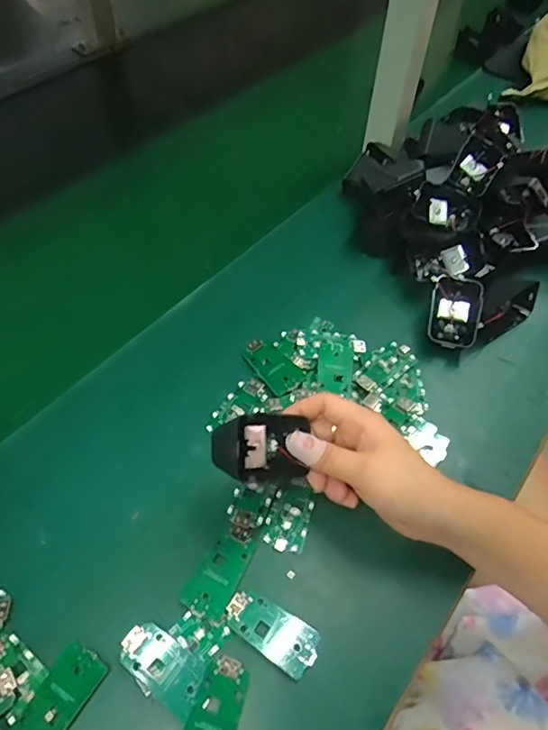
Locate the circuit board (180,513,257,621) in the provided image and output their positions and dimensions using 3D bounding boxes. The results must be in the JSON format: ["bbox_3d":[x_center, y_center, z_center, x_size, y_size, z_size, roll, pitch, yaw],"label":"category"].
[{"bbox_3d":[-0.035,0.142,0.366,0.030,0.008,0.072,23,56,13],"label":"circuit board"}]

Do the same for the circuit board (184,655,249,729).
[{"bbox_3d":[-0.035,0.214,0.312,0.029,0.007,0.063,19,55,10],"label":"circuit board"}]

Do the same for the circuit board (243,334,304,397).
[{"bbox_3d":[-0.001,-0.001,0.462,0.033,0.004,0.065,-31,62,-23],"label":"circuit board"}]

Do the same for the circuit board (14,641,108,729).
[{"bbox_3d":[-0.131,0.205,0.316,0.030,0.007,0.056,29,58,16],"label":"circuit board"}]

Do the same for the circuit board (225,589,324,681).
[{"bbox_3d":[-0.001,0.176,0.342,0.062,0.010,0.031,31,58,18],"label":"circuit board"}]

